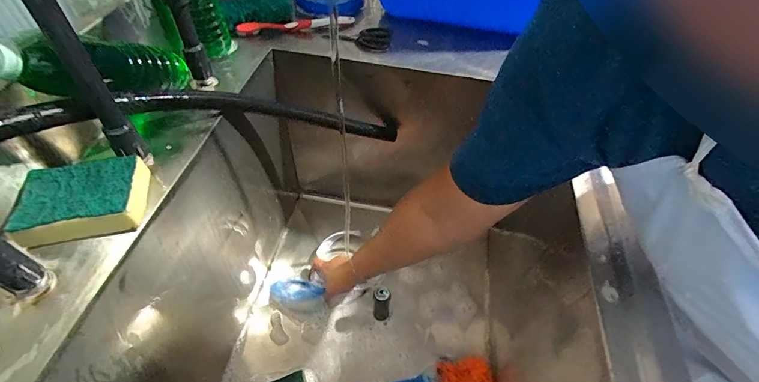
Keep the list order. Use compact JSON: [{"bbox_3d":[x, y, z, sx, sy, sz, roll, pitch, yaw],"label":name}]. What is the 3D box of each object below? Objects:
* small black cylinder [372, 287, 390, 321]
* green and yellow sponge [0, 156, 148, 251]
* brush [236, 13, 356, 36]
[{"bbox_3d":[0.003,0.193,0.628,0.027,0.098,0.020,6,50,3],"label":"small black cylinder"},{"bbox_3d":[-0.279,0.010,0.355,0.108,0.032,0.080,-15,52,-14],"label":"green and yellow sponge"},{"bbox_3d":[-0.129,-0.266,0.590,0.184,0.020,0.022,-14,52,-14],"label":"brush"}]

